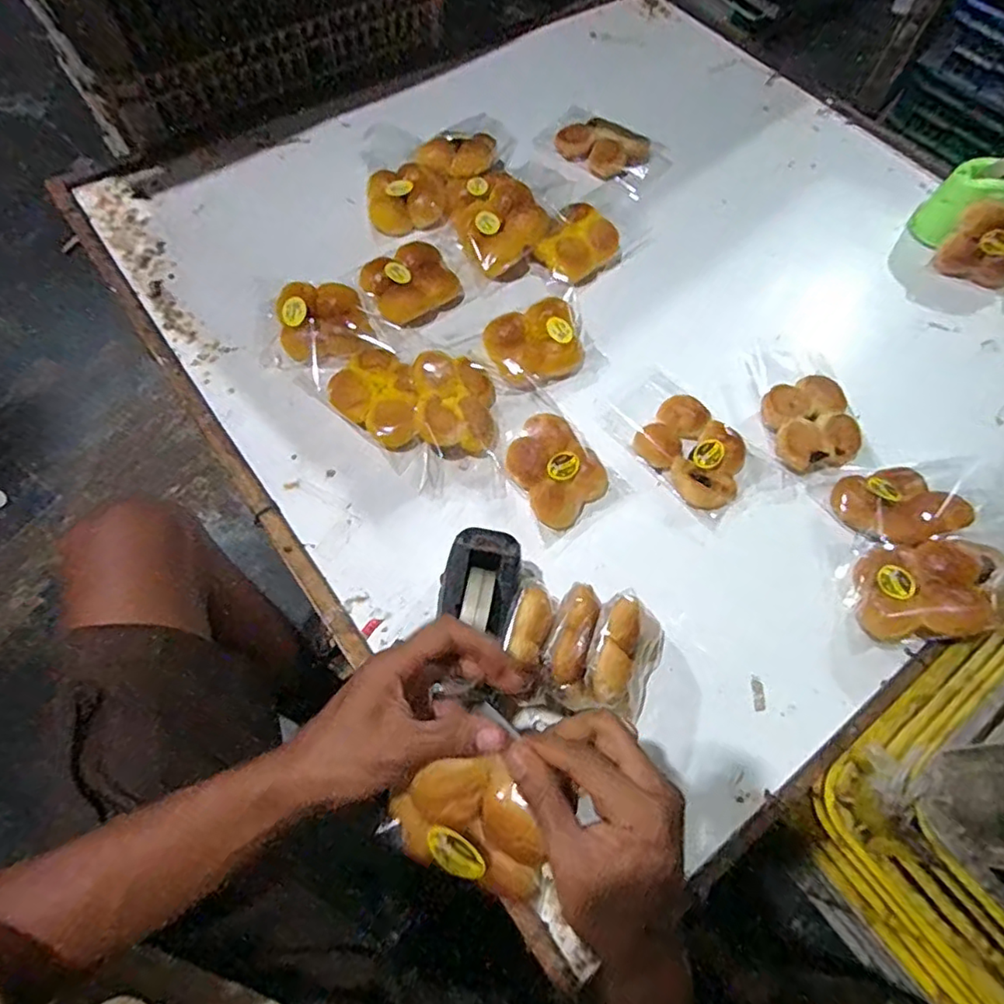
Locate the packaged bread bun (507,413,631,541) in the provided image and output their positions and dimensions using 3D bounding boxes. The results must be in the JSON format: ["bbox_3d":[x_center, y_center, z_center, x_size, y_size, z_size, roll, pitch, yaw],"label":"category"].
[{"bbox_3d":[0.073,-0.042,0.711,0.112,0.039,0.130,-28,69,-15],"label":"packaged bread bun"}]

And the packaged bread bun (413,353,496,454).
[{"bbox_3d":[-0.055,-0.118,0.721,0.111,0.037,0.115,11,67,-30],"label":"packaged bread bun"}]

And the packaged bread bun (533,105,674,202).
[{"bbox_3d":[0.165,-0.577,0.970,0.218,0.037,0.151,39,69,14],"label":"packaged bread bun"}]

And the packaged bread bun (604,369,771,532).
[{"bbox_3d":[0.227,-0.078,0.734,0.123,0.040,0.193,-38,72,-18],"label":"packaged bread bun"}]

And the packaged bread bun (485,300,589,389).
[{"bbox_3d":[0.043,-0.207,0.779,0.115,0.047,0.109,1,65,-2],"label":"packaged bread bun"}]

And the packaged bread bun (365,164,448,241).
[{"bbox_3d":[-0.139,-0.442,0.882,0.113,0.046,0.113,1,65,-2],"label":"packaged bread bun"}]

